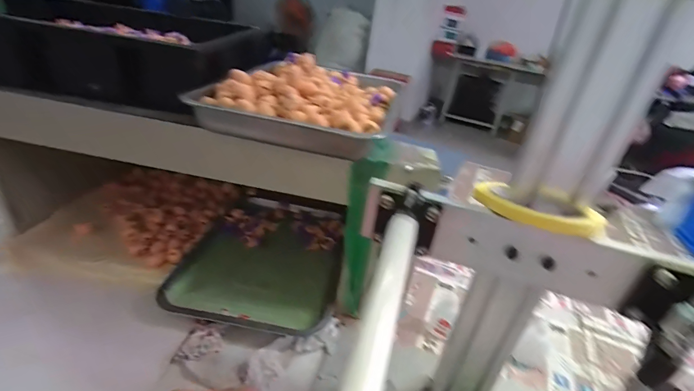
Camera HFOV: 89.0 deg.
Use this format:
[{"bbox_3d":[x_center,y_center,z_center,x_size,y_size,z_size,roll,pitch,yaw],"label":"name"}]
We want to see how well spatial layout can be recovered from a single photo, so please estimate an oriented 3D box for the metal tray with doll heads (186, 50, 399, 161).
[{"bbox_3d":[-0.044,-0.157,0.529,0.241,0.066,0.318,14,30,12],"label":"metal tray with doll heads"}]

